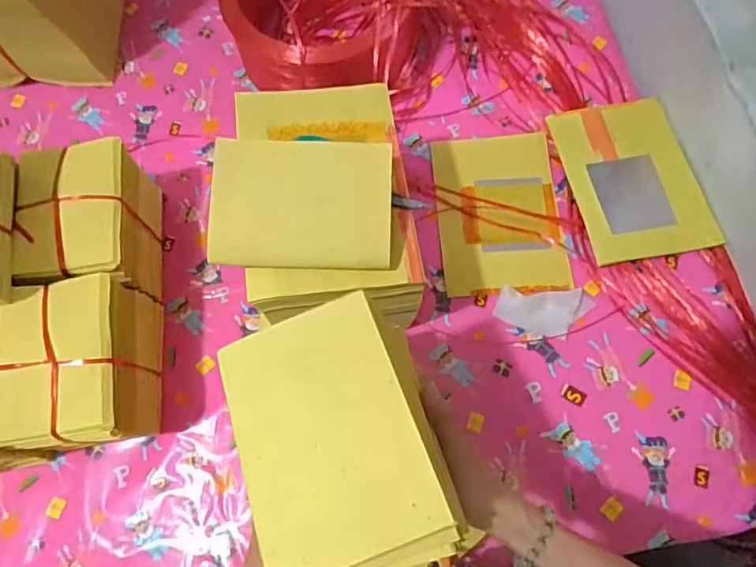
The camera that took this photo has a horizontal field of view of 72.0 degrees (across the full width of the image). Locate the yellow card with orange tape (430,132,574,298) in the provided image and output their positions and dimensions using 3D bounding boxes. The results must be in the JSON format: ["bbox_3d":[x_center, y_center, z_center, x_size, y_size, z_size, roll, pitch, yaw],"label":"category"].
[{"bbox_3d":[0.160,-0.097,0.696,0.158,0.010,0.225,-4,70,2],"label":"yellow card with orange tape"}]

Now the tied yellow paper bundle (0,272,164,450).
[{"bbox_3d":[-0.321,0.095,0.578,0.121,0.145,0.163,-11,70,-2],"label":"tied yellow paper bundle"}]

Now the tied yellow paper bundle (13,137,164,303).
[{"bbox_3d":[-0.339,-0.063,0.634,0.113,0.140,0.168,-6,70,0],"label":"tied yellow paper bundle"}]

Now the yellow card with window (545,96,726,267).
[{"bbox_3d":[0.331,-0.140,0.683,0.157,0.010,0.219,-12,71,0],"label":"yellow card with window"}]

